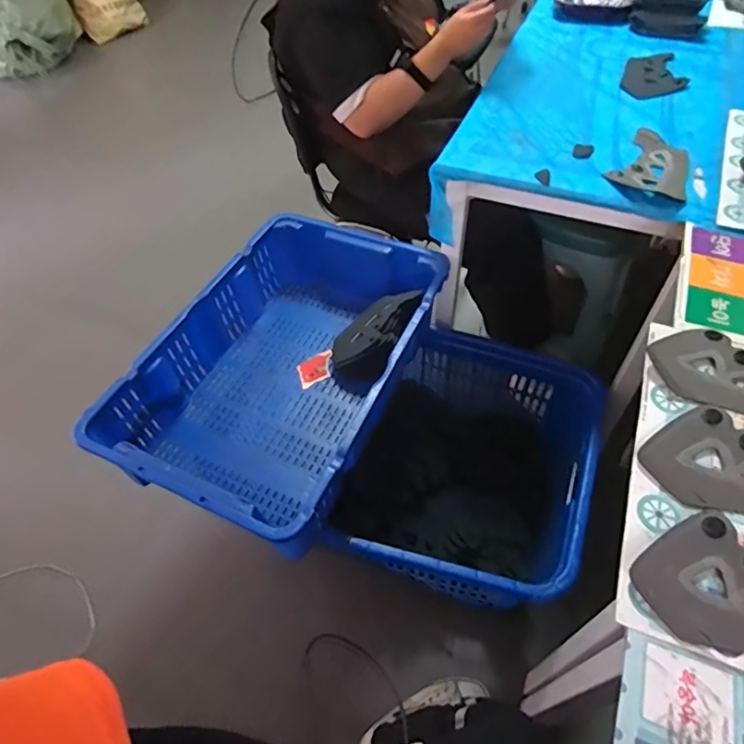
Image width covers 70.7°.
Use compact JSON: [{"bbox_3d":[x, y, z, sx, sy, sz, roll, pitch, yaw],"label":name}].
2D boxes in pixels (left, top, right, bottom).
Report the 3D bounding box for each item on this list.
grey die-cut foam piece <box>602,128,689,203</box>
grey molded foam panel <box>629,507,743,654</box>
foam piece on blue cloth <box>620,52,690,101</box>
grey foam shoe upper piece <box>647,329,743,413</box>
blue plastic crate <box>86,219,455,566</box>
[{"bbox_3d":[0.479,-0.348,0.879,0.127,0.019,0.162,30,59,23],"label":"grey die-cut foam piece"},{"bbox_3d":[0.346,0.197,0.459,0.206,0.008,0.127,23,56,19],"label":"grey molded foam panel"},{"bbox_3d":[0.588,-0.620,1.094,0.122,0.005,0.209,14,54,13],"label":"foam piece on blue cloth"},{"bbox_3d":[0.440,0.006,0.608,0.215,0.012,0.108,18,55,15],"label":"grey foam shoe upper piece"},{"bbox_3d":[-0.144,-0.027,1.021,0.414,0.168,0.679,22,57,17],"label":"blue plastic crate"}]

